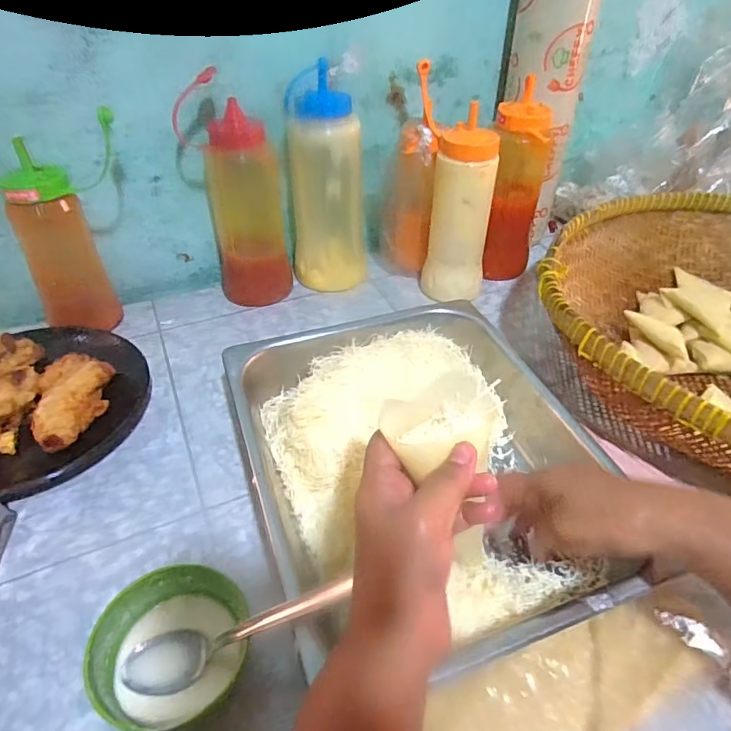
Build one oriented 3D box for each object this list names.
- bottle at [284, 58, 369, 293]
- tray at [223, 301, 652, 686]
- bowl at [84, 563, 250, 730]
[{"bbox_3d":[-0.045,-0.208,0.628,0.083,0.235,0.069,-6,42,-8],"label":"bottle"},{"bbox_3d":[0.041,0.073,0.437,0.262,0.060,0.326,-13,43,-16],"label":"tray"},{"bbox_3d":[-0.119,0.180,0.332,0.088,0.047,0.088,1,41,-1],"label":"bowl"}]

